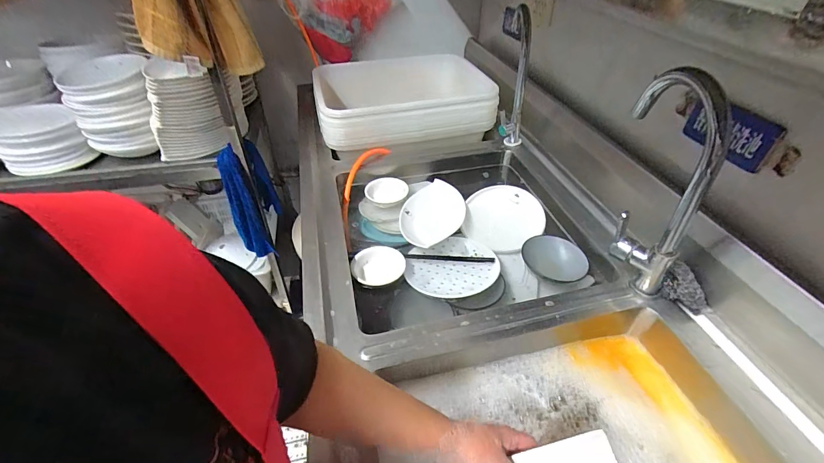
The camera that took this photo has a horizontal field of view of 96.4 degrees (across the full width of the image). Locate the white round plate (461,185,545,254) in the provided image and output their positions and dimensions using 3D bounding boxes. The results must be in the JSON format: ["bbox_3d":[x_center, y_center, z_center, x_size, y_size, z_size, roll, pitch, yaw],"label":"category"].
[{"bbox_3d":[0.229,-0.031,0.920,0.186,0.160,0.017,5,6,13],"label":"white round plate"}]

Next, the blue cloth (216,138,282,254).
[{"bbox_3d":[-0.494,-0.091,1.156,0.135,0.378,0.098,-15,44,-17],"label":"blue cloth"}]

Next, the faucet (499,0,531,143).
[{"bbox_3d":[0.293,-0.426,1.021,0.069,0.322,0.193,9,42,9],"label":"faucet"}]

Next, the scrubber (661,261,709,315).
[{"bbox_3d":[0.461,0.099,0.619,0.034,0.063,0.075,-18,45,-19],"label":"scrubber"}]

